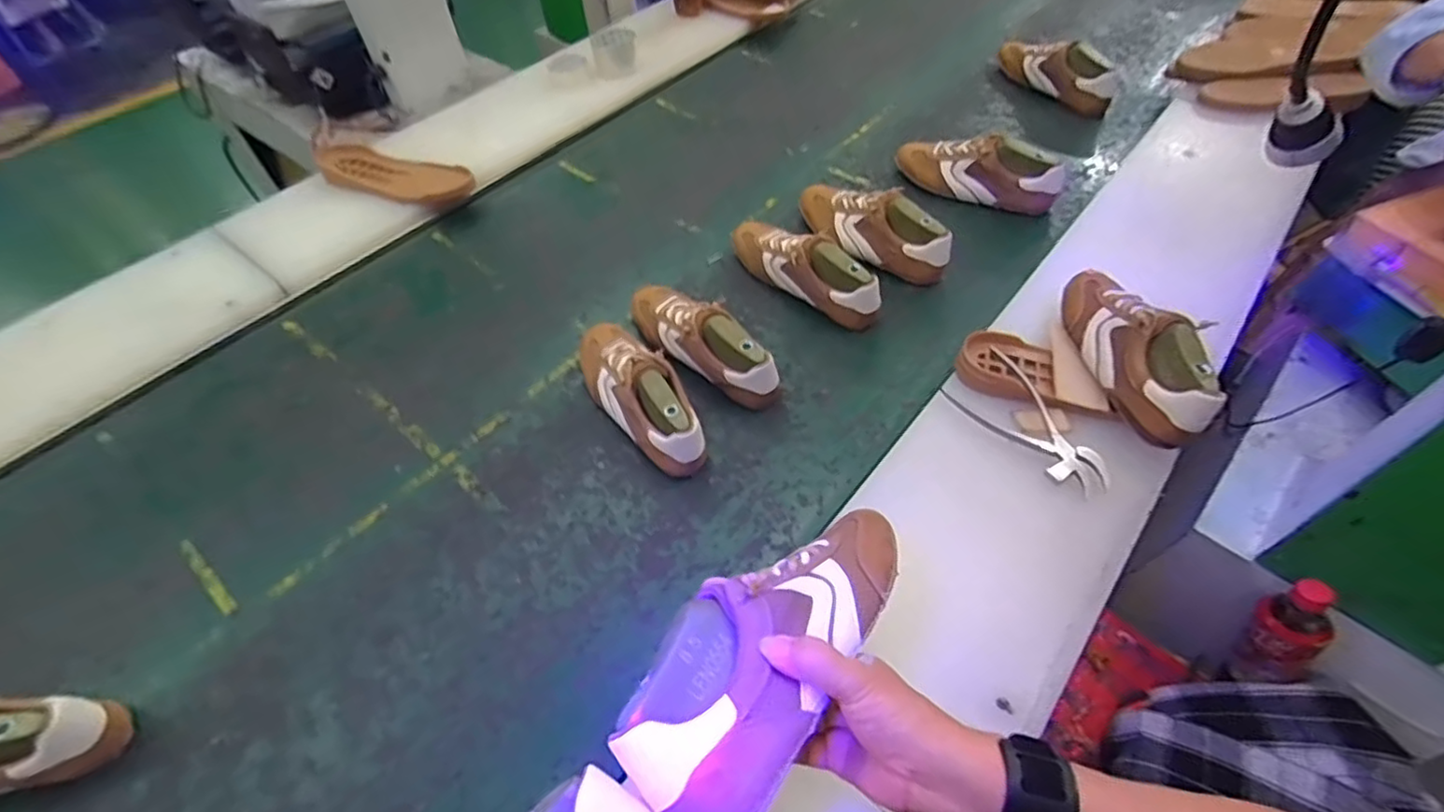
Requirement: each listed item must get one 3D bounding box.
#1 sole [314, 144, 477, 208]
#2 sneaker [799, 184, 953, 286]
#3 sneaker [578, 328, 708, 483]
[{"bbox_3d":[-0.570,-0.394,1.100,0.314,0.031,0.096,17,51,17],"label":"sole"},{"bbox_3d":[0.223,-0.277,0.984,0.085,0.090,0.264,-35,57,-22],"label":"sneaker"},{"bbox_3d":[-0.102,-0.025,0.805,0.094,0.090,0.258,-29,55,-19],"label":"sneaker"}]

